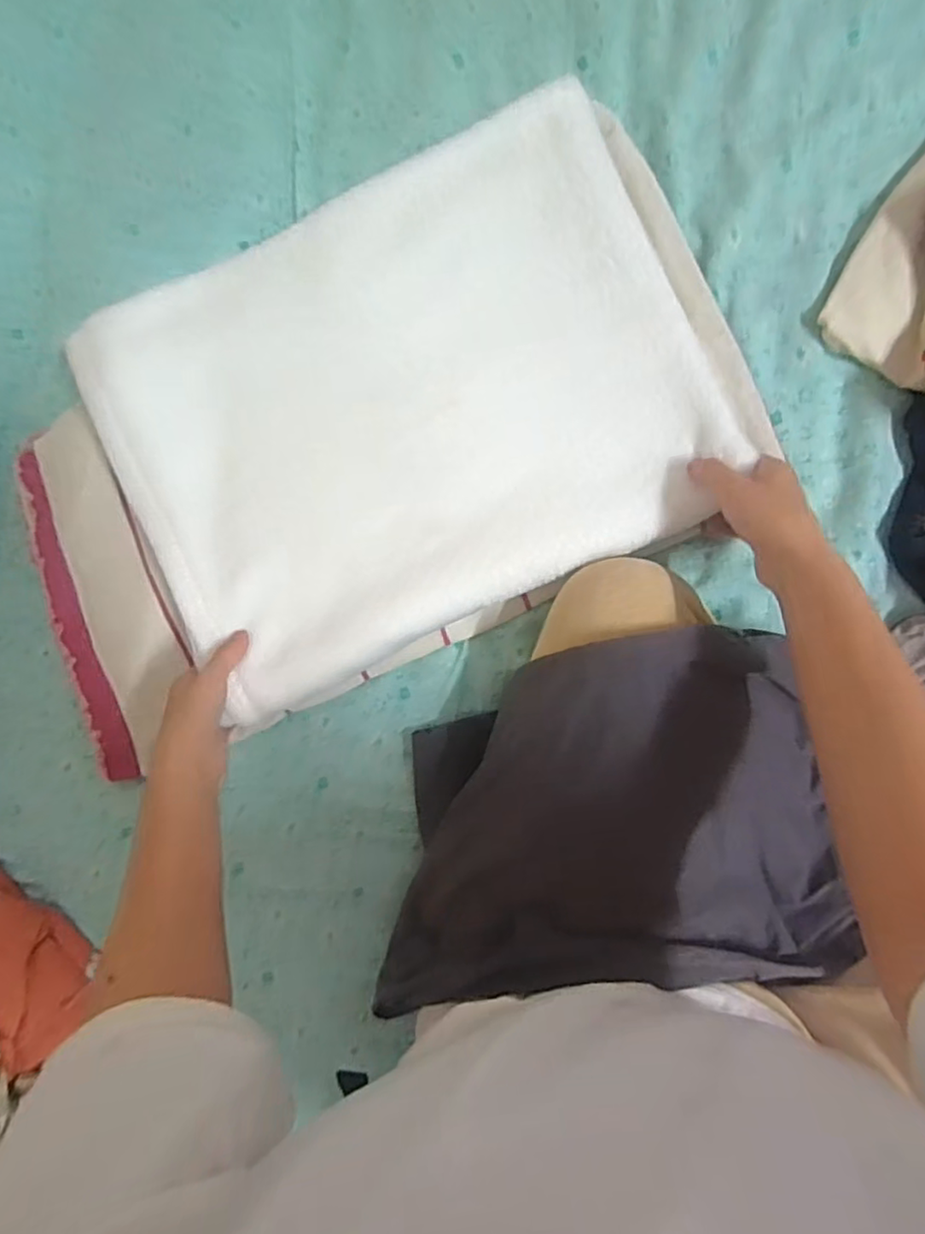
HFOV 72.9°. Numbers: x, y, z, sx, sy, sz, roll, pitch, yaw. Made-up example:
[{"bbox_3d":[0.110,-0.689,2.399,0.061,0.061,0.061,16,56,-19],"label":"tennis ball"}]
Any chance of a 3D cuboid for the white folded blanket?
[{"bbox_3d":[-0.041,-0.178,0.540,0.521,0.053,0.375,-25,85,7],"label":"white folded blanket"}]

